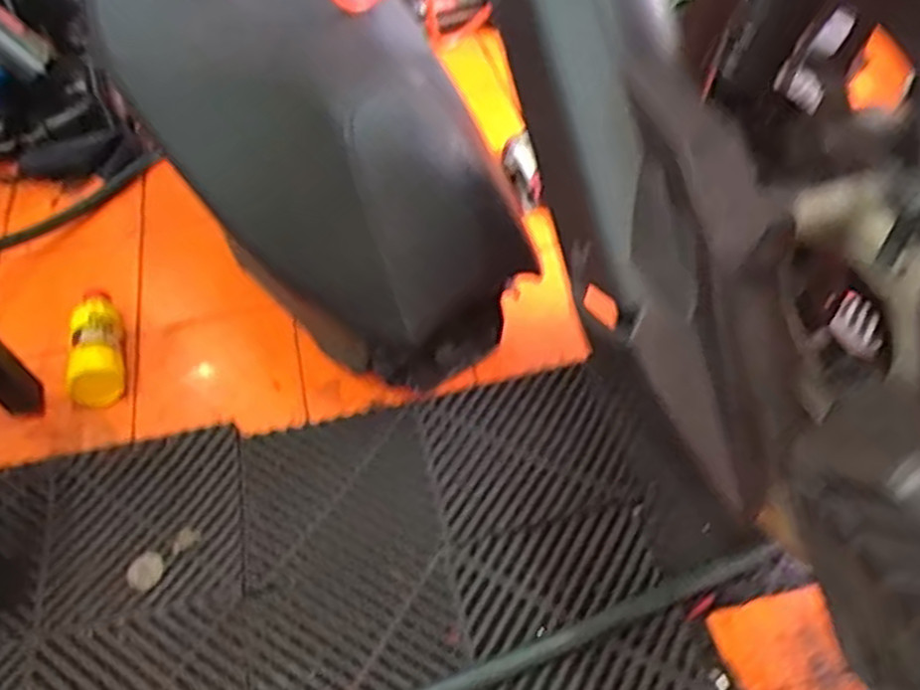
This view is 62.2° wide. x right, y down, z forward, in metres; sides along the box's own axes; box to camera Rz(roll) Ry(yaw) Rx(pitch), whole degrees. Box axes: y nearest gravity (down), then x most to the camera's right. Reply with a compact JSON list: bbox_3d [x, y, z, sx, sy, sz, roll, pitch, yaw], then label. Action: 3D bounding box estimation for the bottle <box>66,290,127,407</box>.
[{"bbox_3d":[-0.443,0.002,0.931,0.062,0.067,0.151,-15,51,-9],"label":"bottle"}]

